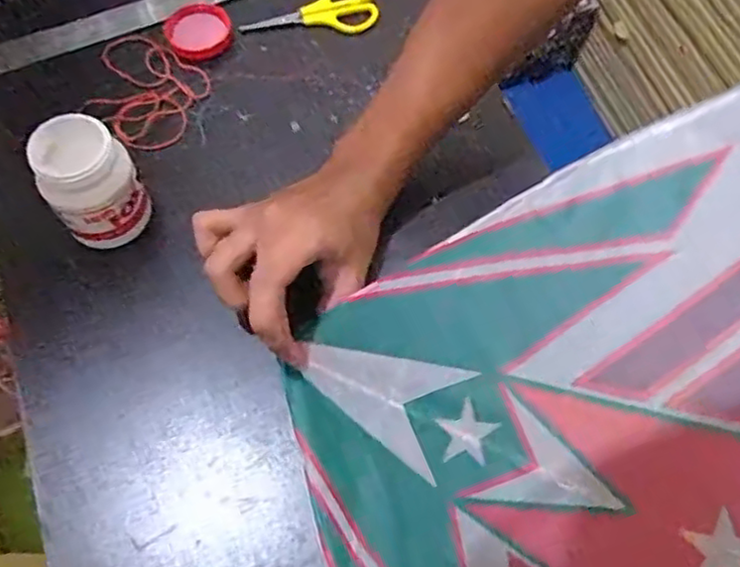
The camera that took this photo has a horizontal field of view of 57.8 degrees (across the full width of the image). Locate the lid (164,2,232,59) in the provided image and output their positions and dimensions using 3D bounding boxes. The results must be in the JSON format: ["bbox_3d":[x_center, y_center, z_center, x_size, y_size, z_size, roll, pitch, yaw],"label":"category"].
[{"bbox_3d":[-0.141,-0.209,0.552,0.053,0.011,0.052,0,65,0],"label":"lid"}]

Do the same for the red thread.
[{"bbox_3d":[-0.182,-0.158,0.529,0.111,0.014,0.085,39,71,16],"label":"red thread"}]

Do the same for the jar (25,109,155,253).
[{"bbox_3d":[-0.184,-0.063,0.446,0.055,0.082,0.053,0,65,0],"label":"jar"}]

